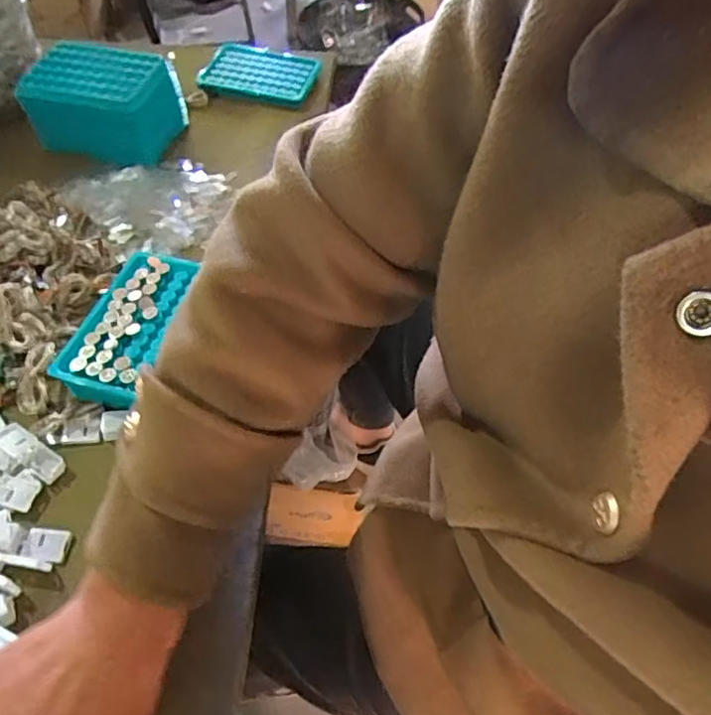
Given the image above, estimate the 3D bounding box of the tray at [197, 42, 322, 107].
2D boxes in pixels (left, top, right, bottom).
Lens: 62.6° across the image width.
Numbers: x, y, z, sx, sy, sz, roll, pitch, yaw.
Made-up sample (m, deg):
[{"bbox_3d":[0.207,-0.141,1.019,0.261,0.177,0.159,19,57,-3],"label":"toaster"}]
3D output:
[{"bbox_3d":[-0.114,-0.343,0.707,0.134,0.018,0.088,10,54,4],"label":"tray"}]

